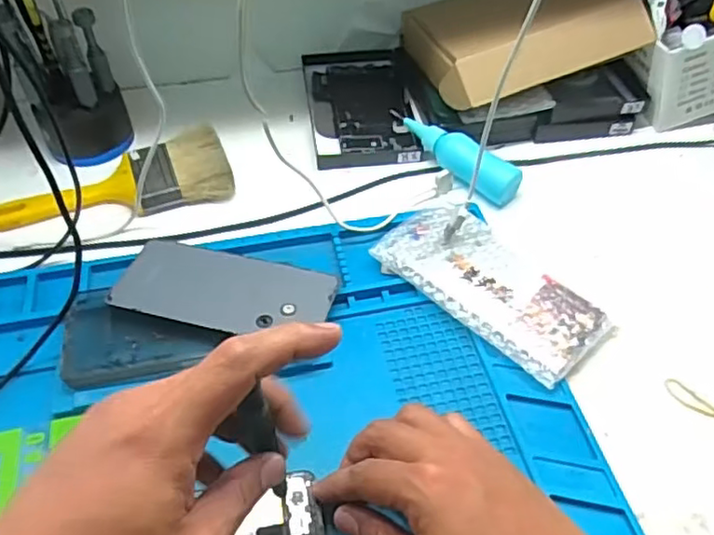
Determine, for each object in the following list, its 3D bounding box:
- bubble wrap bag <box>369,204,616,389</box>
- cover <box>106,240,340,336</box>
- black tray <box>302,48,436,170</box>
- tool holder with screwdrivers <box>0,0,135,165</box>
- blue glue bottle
[{"bbox_3d":[0.100,0.012,0.485,0.087,0.014,0.172,-34,58,-24],"label":"bubble wrap bag"},{"bbox_3d":[-0.096,0.016,0.471,0.153,0.011,0.071,14,51,9],"label":"cover"},{"bbox_3d":[0.008,-0.169,0.653,0.114,0.011,0.193,-5,50,-5],"label":"black tray"},{"bbox_3d":[-0.259,-0.176,0.566,0.081,0.142,0.085,-22,53,-18],"label":"tool holder with screwdrivers"},{"bbox_3d":[0.085,-0.099,0.572,0.125,0.031,0.035,35,57,25],"label":"blue glue bottle"}]

